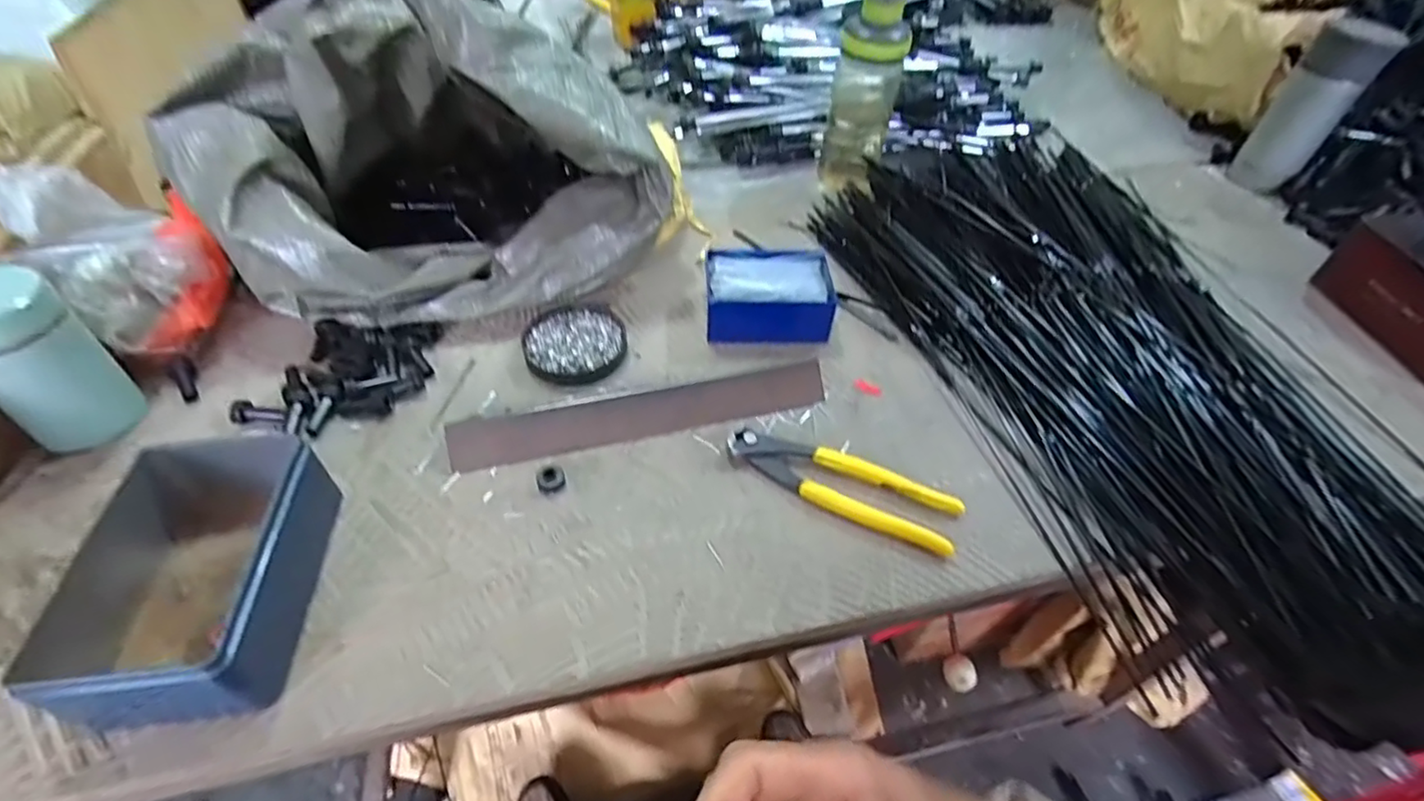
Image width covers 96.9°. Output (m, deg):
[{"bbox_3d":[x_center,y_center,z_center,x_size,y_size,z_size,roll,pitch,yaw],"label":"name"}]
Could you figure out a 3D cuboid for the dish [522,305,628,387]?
[{"bbox_3d":[-0.114,-0.048,0.528,0.082,0.012,0.085,2,49,-2],"label":"dish"}]

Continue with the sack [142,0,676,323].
[{"bbox_3d":[-0.230,-0.228,0.540,0.355,0.221,0.262,-8,50,-10],"label":"sack"}]

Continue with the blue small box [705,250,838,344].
[{"bbox_3d":[0.049,-0.092,0.555,0.108,0.038,0.085,-2,49,-5],"label":"blue small box"}]

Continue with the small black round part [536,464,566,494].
[{"bbox_3d":[-0.112,0.053,0.436,0.019,0.011,0.018,2,49,-2],"label":"small black round part"}]

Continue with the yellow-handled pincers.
[{"bbox_3d":[0.088,0.057,0.438,0.160,0.011,0.042,22,51,16],"label":"yellow-handled pincers"}]

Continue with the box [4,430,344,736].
[{"bbox_3d":[-0.288,0.092,0.356,0.103,0.058,0.150,-4,49,-7],"label":"box"}]

